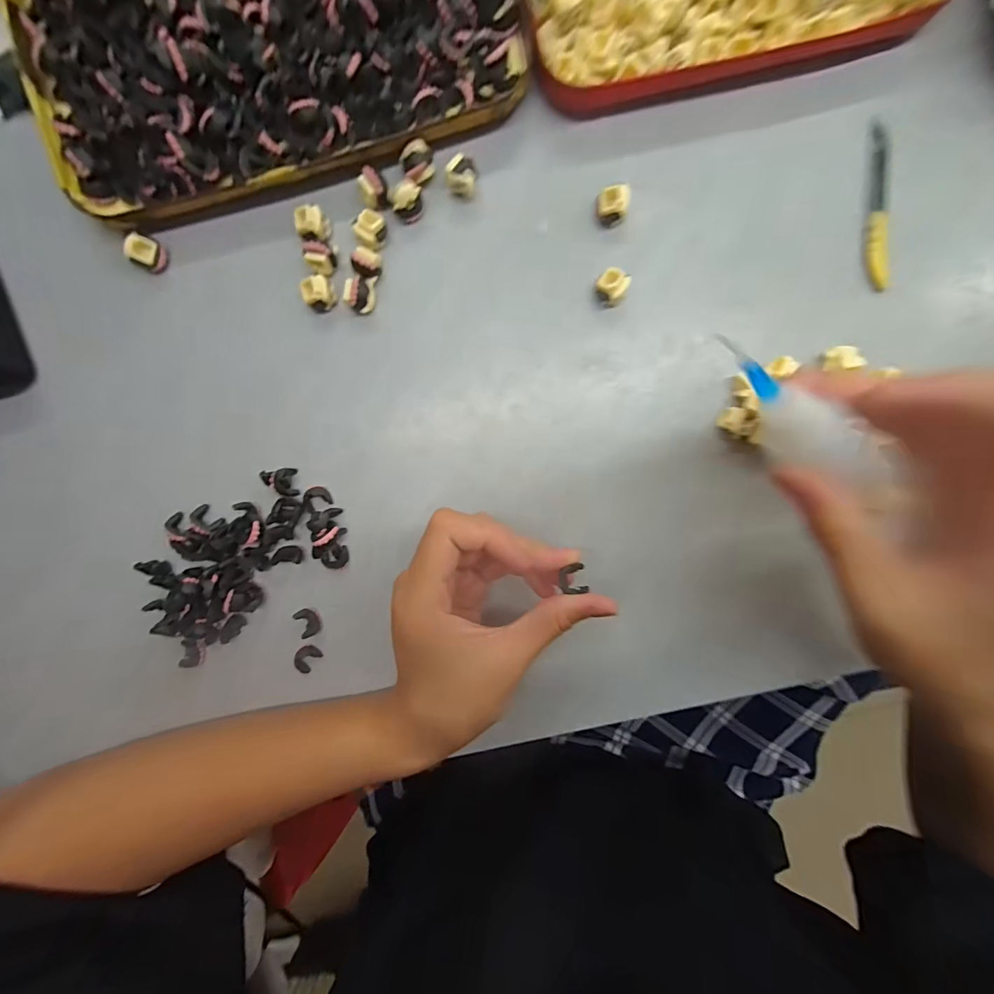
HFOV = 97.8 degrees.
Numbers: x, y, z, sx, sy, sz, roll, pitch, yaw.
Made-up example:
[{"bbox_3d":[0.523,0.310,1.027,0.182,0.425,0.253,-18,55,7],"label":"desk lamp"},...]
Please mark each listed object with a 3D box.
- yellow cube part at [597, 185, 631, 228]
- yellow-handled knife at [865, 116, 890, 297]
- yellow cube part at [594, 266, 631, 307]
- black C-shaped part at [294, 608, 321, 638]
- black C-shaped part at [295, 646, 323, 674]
[{"bbox_3d":[0.058,-0.147,0.220,0.015,0.015,0.013,2,95,2],"label":"yellow cube part"},{"bbox_3d":[0.194,-0.149,0.220,0.010,0.004,0.083,-3,95,2],"label":"yellow-handled knife"},{"bbox_3d":[0.059,-0.108,0.223,0.015,0.013,0.014,32,95,-1],"label":"yellow cube part"},{"bbox_3d":[-0.107,0.071,0.245,0.008,0.010,0.017,-15,94,3],"label":"black C-shaped part"},{"bbox_3d":[-0.110,0.093,0.250,0.013,0.004,0.016,42,95,-2],"label":"black C-shaped part"}]

